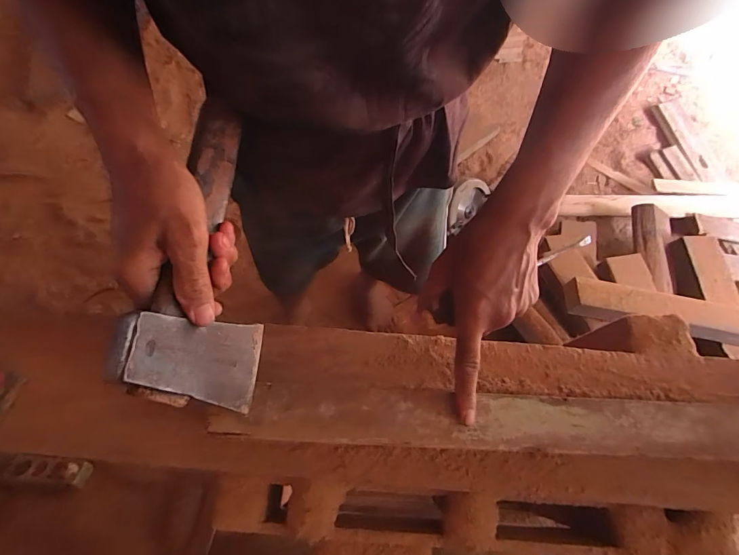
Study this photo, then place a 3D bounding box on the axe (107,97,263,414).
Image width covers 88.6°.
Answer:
[{"bbox_3d":[-0.147,-0.019,0.311,0.032,0.113,0.258,-10,82,29],"label":"axe"}]

